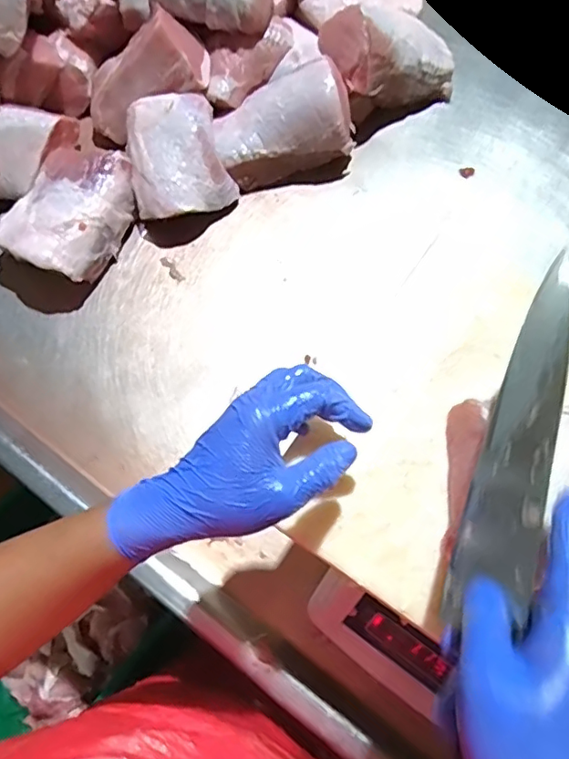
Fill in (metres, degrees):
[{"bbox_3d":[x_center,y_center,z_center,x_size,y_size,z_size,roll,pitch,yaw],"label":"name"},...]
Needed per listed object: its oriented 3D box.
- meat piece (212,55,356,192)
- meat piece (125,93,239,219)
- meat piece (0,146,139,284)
[{"bbox_3d":[-0.003,-0.328,0.711,0.179,0.098,0.107,-15,68,-5],"label":"meat piece"},{"bbox_3d":[-0.137,-0.274,0.699,0.121,0.083,0.148,-20,68,-7],"label":"meat piece"},{"bbox_3d":[-0.261,-0.203,0.677,0.123,0.076,0.173,21,69,10],"label":"meat piece"}]

